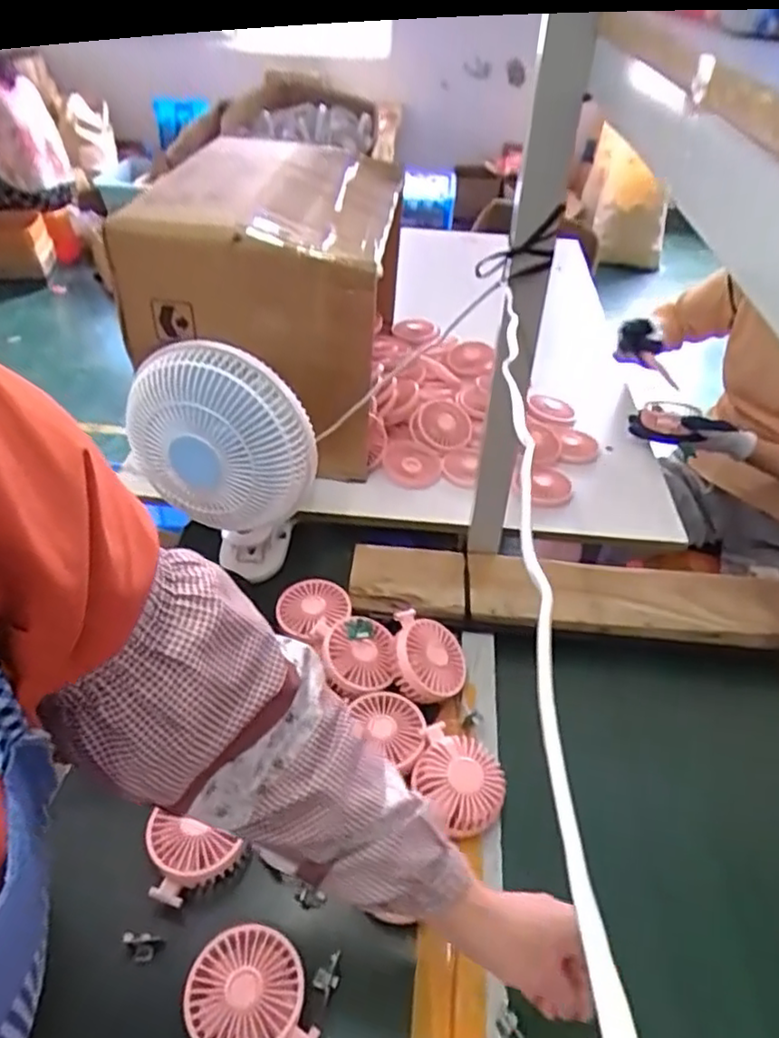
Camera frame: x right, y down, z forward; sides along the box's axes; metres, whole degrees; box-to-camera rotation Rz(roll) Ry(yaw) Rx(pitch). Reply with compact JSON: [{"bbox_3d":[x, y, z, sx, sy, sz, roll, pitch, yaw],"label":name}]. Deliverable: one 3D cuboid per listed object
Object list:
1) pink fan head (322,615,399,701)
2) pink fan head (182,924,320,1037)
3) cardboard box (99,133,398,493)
[{"bbox_3d":[-0.032,0.146,0.737,0.078,0.031,0.084,-1,39,-5],"label":"pink fan head"},{"bbox_3d":[-0.110,0.375,0.521,0.090,0.038,0.090,2,39,-2],"label":"pink fan head"},{"bbox_3d":[-0.156,-0.331,1.021,0.303,0.356,0.453,6,39,3],"label":"cardboard box"}]

